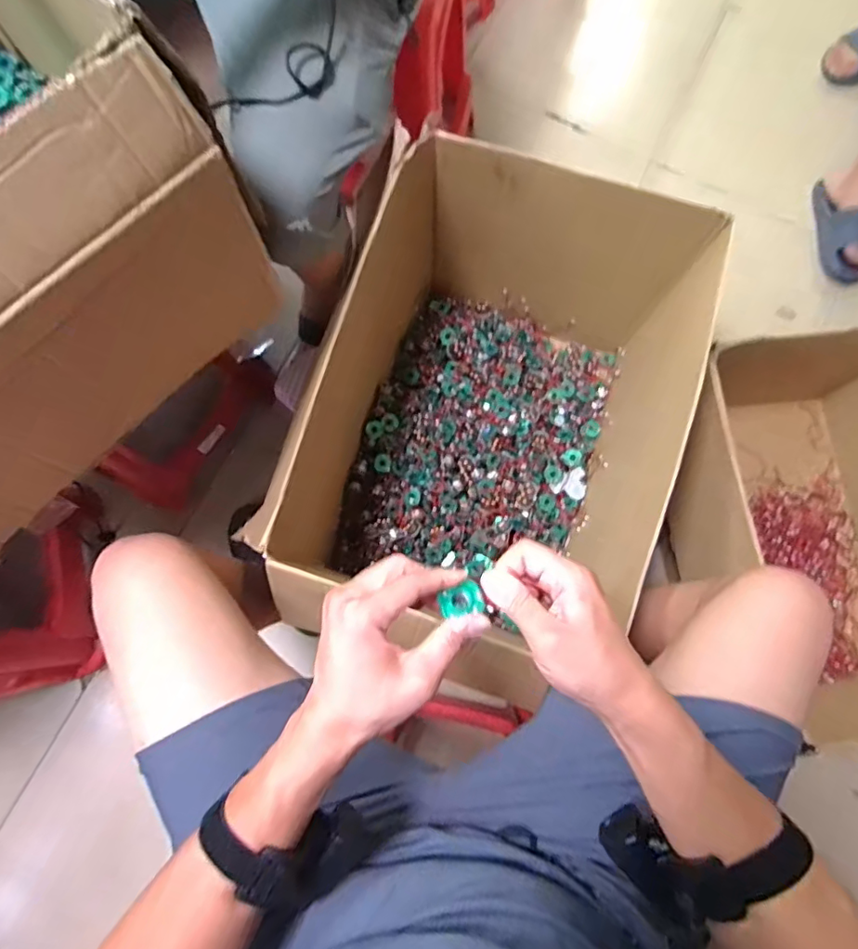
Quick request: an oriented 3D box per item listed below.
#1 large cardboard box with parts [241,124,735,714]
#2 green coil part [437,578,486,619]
[{"bbox_3d":[0.092,-0.104,0.913,0.508,0.426,0.650,19,79,3],"label":"large cardboard box with parts"},{"bbox_3d":[0.023,0.090,0.383,0.032,0.007,0.022,-21,79,-5],"label":"green coil part"}]

